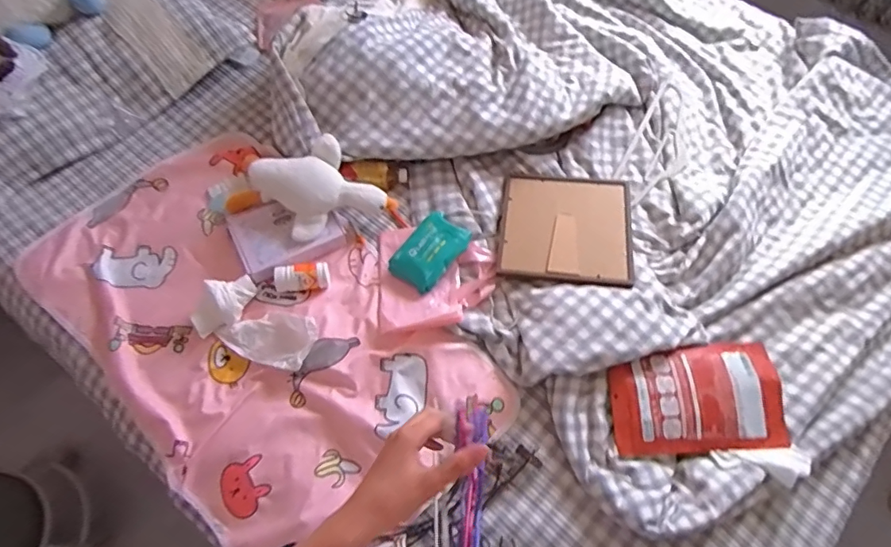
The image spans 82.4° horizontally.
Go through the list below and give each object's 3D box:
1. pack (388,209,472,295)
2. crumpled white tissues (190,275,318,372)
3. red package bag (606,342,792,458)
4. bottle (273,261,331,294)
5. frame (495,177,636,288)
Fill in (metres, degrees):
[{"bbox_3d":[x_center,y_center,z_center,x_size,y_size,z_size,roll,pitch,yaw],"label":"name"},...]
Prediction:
[{"bbox_3d":[-0.031,-0.050,1.057,0.108,0.051,0.165,37,71,13],"label":"pack"},{"bbox_3d":[-0.369,0.092,0.984,0.247,0.062,0.127,25,68,9],"label":"crumpled white tissues"},{"bbox_3d":[0.464,0.231,0.950,0.330,0.055,0.193,-2,67,-3],"label":"red package bag"},{"bbox_3d":[-0.293,0.007,1.040,0.104,0.043,0.052,-10,67,-6],"label":"bottle"},{"bbox_3d":[0.256,-0.101,1.086,0.272,0.014,0.277,5,59,9],"label":"frame"}]

